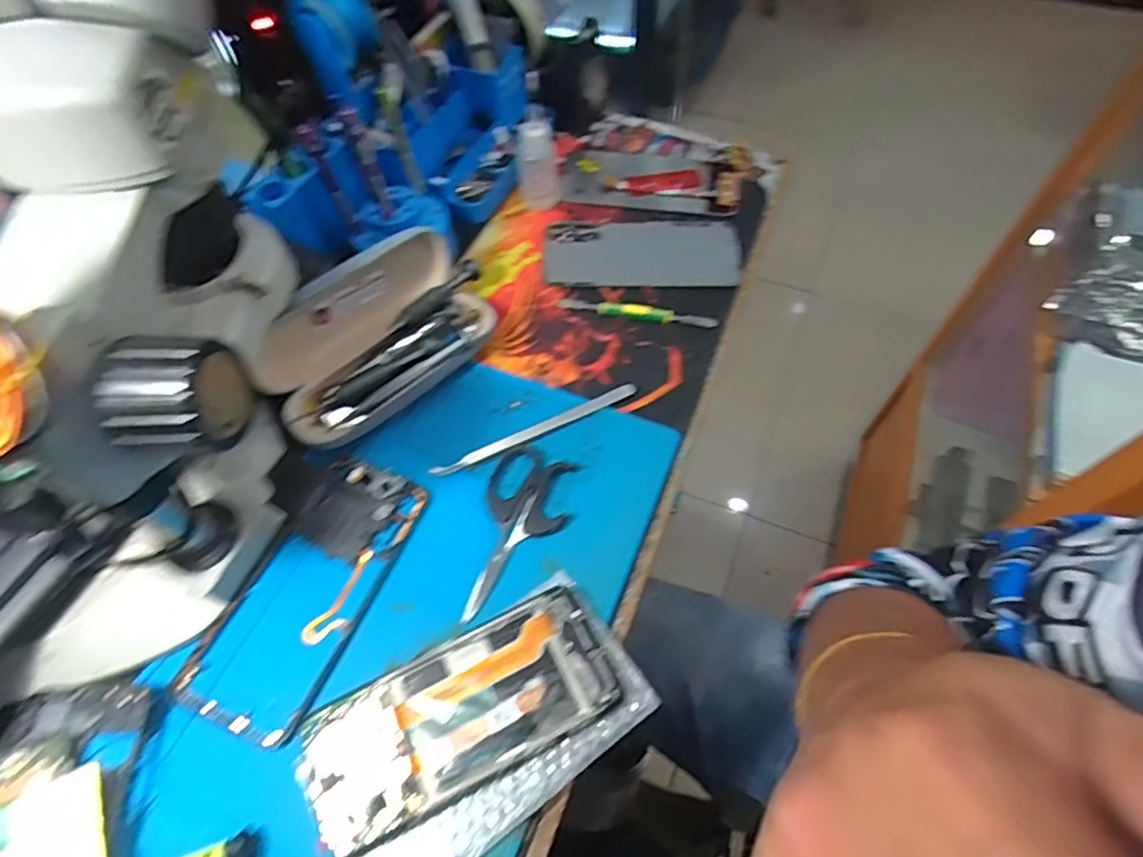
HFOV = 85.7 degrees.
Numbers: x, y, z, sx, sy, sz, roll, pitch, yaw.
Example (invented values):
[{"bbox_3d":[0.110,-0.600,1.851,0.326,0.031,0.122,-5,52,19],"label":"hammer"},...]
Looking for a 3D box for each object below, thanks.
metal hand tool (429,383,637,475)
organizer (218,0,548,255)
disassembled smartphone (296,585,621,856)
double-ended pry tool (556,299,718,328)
[{"bbox_3d":[-0.023,0.001,0.424,0.150,0.008,0.010,-25,60,-11],"label":"metal hand tool"},{"bbox_3d":[-0.128,-0.248,0.489,0.158,0.153,0.246,17,61,14],"label":"organizer"},{"bbox_3d":[-0.058,0.150,0.326,0.160,0.013,0.071,-26,60,-12],"label":"disassembled smartphone"},{"bbox_3d":[0.051,-0.090,0.476,0.121,0.009,0.012,8,59,9],"label":"double-ended pry tool"}]

